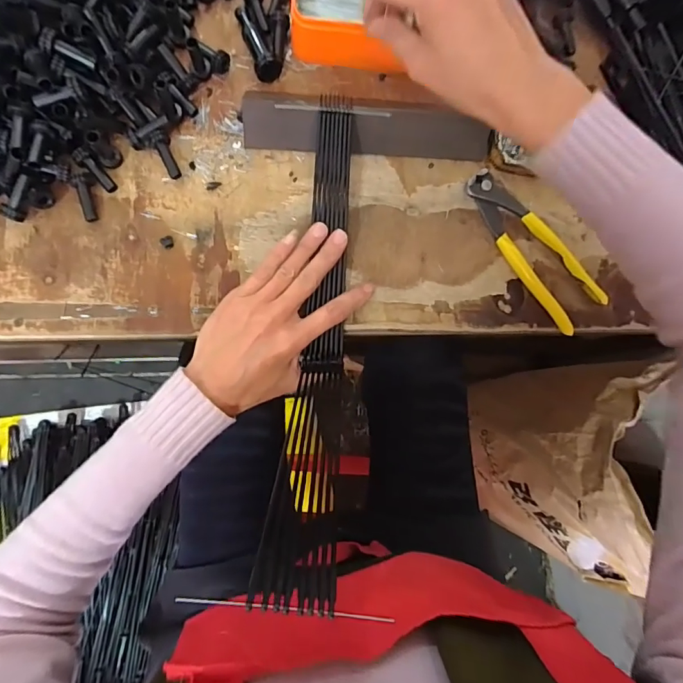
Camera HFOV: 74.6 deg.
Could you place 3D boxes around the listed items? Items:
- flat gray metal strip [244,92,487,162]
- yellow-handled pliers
[{"bbox_3d":[0.026,-0.190,0.400,0.220,0.012,0.046,-1,125,-7],"label":"flat gray metal strip"},{"bbox_3d":[0.174,-0.087,0.415,0.048,0.027,0.164,-37,91,-9],"label":"yellow-handled pliers"}]

